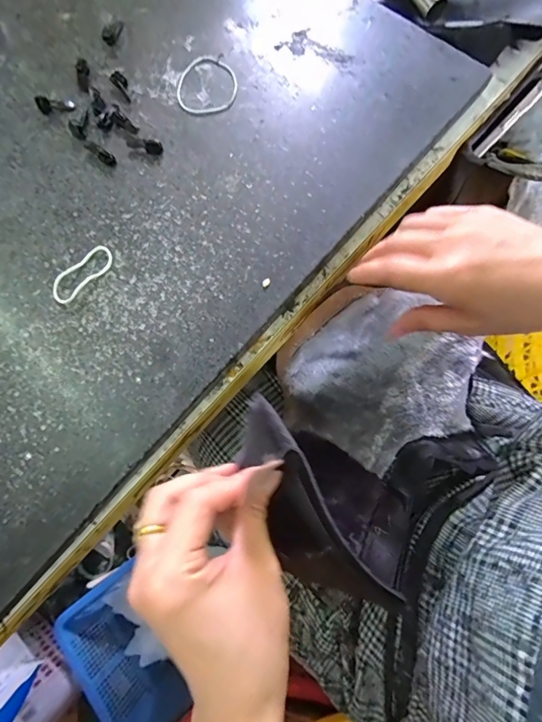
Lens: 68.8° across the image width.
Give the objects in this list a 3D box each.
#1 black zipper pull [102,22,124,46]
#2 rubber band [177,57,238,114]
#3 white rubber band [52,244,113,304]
[{"bbox_3d":[-0.136,-0.283,0.339,0.012,0.006,0.027,15,75,4],"label":"black zipper pull"},{"bbox_3d":[-0.052,-0.227,0.323,0.049,0.004,0.056,1,77,1],"label":"rubber band"},{"bbox_3d":[-0.138,-0.064,0.287,0.023,0.004,0.051,44,81,10],"label":"white rubber band"}]

